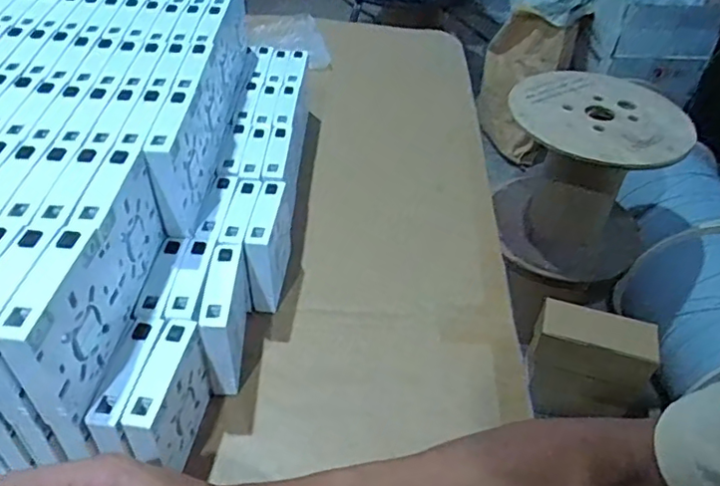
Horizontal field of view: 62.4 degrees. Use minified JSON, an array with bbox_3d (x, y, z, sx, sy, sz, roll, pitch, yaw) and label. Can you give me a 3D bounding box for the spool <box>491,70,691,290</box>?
[{"bbox_3d":[0.451,-0.127,1.240,0.334,0.332,0.312,14,44,10],"label":"spool"}]

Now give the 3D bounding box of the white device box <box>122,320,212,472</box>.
[{"bbox_3d":[-0.131,0.113,0.412,0.023,0.079,0.084,8,43,4],"label":"white device box"}]

